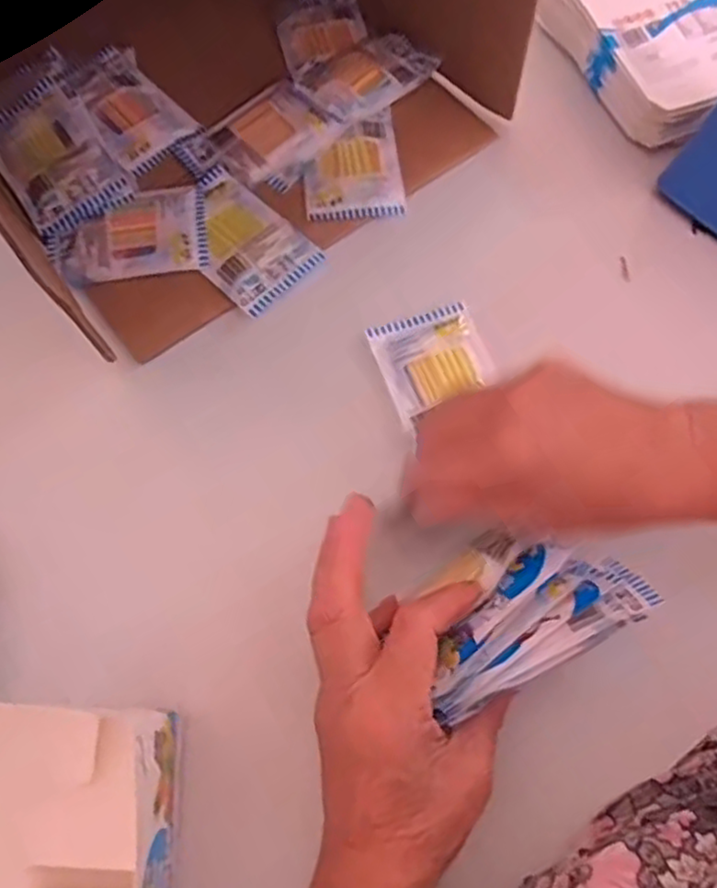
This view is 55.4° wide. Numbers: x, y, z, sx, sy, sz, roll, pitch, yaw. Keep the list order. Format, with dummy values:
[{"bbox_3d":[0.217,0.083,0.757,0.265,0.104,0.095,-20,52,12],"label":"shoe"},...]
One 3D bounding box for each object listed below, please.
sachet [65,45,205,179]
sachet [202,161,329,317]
[{"bbox_3d":[-0.158,-0.234,0.470,0.062,0.013,0.100,-34,71,-13],"label":"sachet"},{"bbox_3d":[-0.079,-0.133,0.440,0.063,0.010,0.102,-41,73,-15],"label":"sachet"}]

